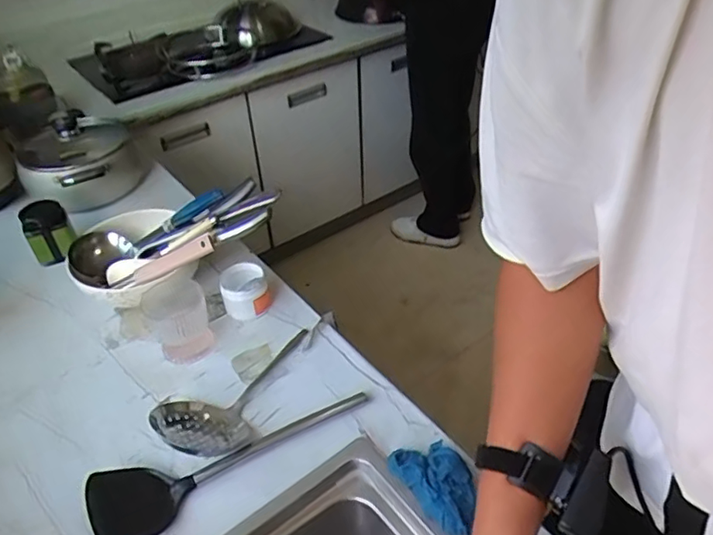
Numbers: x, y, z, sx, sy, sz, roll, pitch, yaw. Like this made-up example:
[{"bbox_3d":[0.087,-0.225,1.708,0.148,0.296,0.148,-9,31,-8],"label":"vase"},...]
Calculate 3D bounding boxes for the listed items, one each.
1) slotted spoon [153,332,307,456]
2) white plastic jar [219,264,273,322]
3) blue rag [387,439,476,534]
[{"bbox_3d":[-0.144,0.162,0.724,0.108,0.044,0.242,24,36,28],"label":"slotted spoon"},{"bbox_3d":[-0.169,0.034,0.843,0.068,0.065,0.065,-3,41,2],"label":"white plastic jar"},{"bbox_3d":[0.089,0.238,0.610,0.062,0.051,0.107,-23,45,-20],"label":"blue rag"}]

